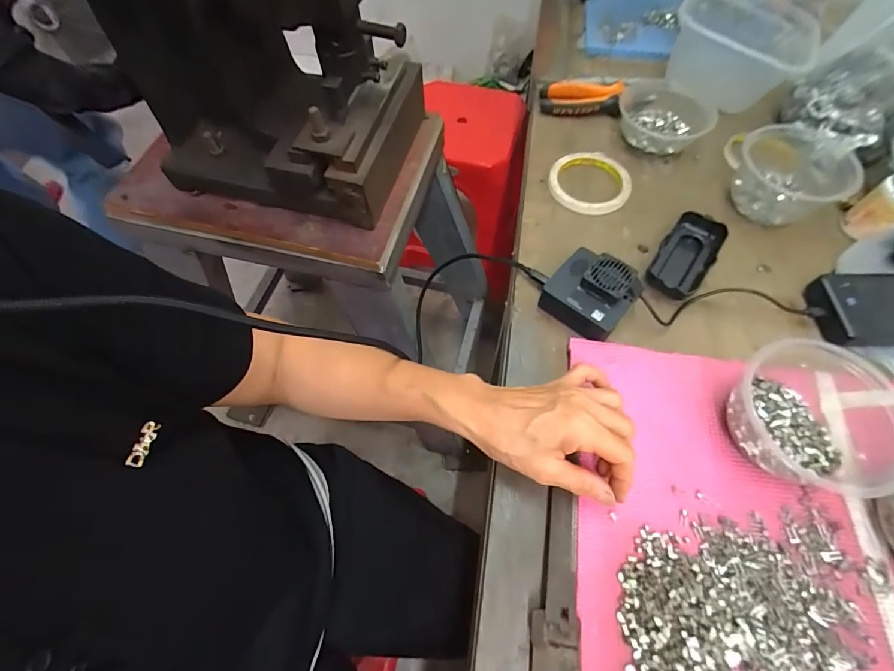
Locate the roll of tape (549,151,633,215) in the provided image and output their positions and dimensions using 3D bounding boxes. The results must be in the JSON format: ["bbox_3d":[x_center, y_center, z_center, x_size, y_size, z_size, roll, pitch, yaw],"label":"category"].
[{"bbox_3d":[0.180,-0.195,0.499,0.096,0.018,0.112,26,66,15],"label":"roll of tape"}]

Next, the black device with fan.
[{"bbox_3d":[0.142,-0.041,0.401,0.074,0.043,0.076,-42,68,-18],"label":"black device with fan"}]

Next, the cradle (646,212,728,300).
[{"bbox_3d":[0.257,-0.087,0.433,0.053,0.022,0.107,35,69,19],"label":"cradle"}]

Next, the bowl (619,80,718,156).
[{"bbox_3d":[0.283,-0.285,0.526,0.112,0.038,0.109,0,63,0],"label":"bowl"}]

